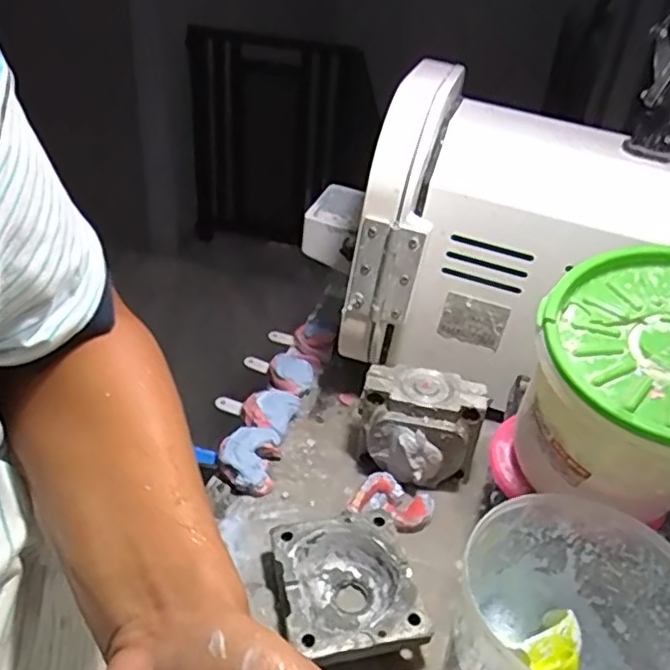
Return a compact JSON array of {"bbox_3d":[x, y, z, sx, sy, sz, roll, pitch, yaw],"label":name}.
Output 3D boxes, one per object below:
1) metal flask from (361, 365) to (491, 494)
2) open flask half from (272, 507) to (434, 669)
[{"bbox_3d":[0.090,0.102,0.675,0.126,0.114,0.079,6,34,2],"label":"metal flask"},{"bbox_3d":[0.011,0.222,0.552,0.109,0.038,0.131,-7,36,-17],"label":"open flask half"}]

